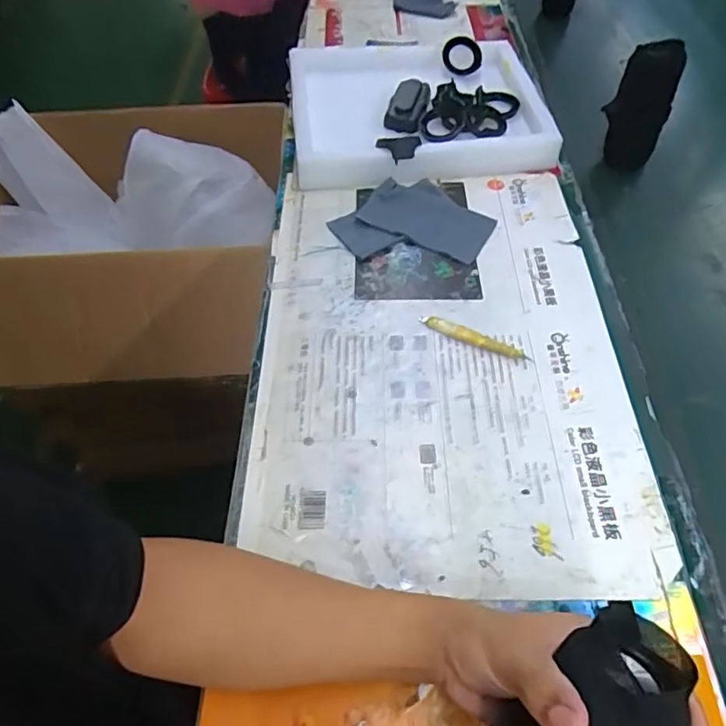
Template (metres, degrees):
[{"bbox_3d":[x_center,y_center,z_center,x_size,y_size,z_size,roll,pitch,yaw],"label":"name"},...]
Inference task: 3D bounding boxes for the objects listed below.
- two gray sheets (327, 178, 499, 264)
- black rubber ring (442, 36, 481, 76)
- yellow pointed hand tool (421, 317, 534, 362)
[{"bbox_3d":[0.063,-0.170,0.687,0.160,0.013,0.156,-33,60,-22],"label":"two gray sheets"},{"bbox_3d":[0.156,-0.482,0.867,0.060,0.015,0.062,1,83,-4],"label":"black rubber ring"},{"bbox_3d":[0.119,-0.027,0.589,0.119,0.008,0.018,22,57,15],"label":"yellow pointed hand tool"}]

